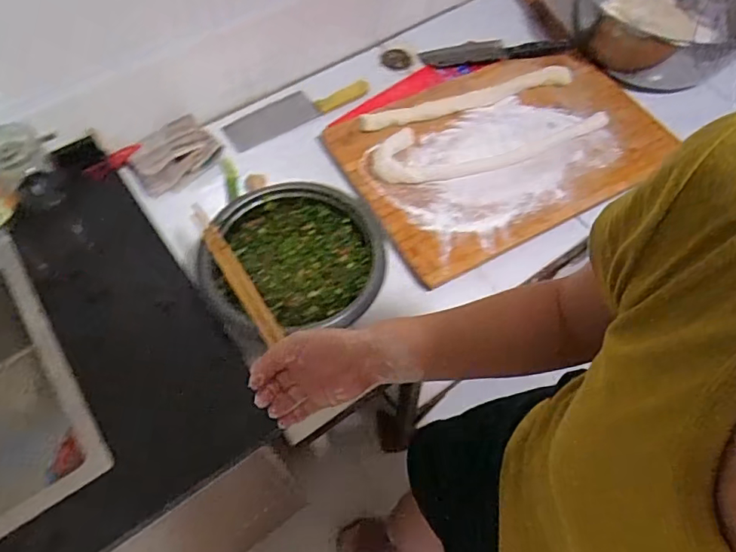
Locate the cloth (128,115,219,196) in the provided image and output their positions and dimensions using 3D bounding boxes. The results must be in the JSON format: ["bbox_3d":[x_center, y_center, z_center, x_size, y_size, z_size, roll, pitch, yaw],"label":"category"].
[{"bbox_3d":[-0.342,-0.213,0.947,0.145,0.024,0.095,-37,94,-10],"label":"cloth"}]

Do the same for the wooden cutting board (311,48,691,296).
[{"bbox_3d":[0.236,-0.246,0.964,0.544,0.032,0.386,-24,62,-14],"label":"wooden cutting board"}]

